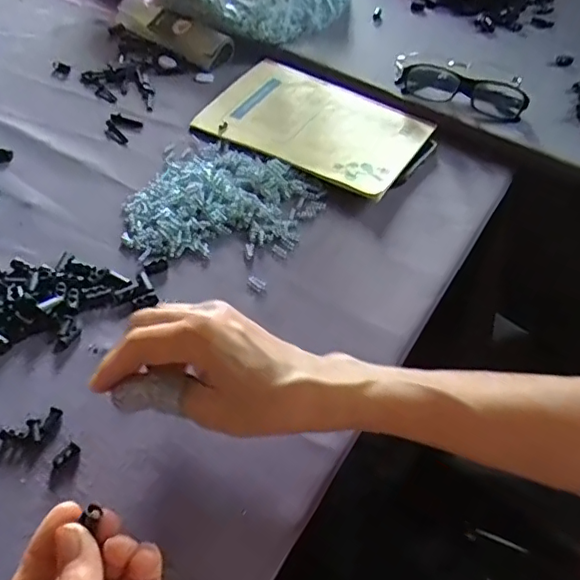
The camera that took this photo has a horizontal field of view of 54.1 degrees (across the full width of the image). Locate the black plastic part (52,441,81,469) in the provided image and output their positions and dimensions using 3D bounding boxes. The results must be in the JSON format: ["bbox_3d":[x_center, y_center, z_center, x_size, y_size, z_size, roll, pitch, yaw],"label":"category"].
[{"bbox_3d":[-0.133,0.098,0.336,0.008,0.004,0.017,32,54,21],"label":"black plastic part"}]

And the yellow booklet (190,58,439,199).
[{"bbox_3d":[0.024,-0.166,0.567,0.206,0.014,0.146,29,53,19],"label":"yellow booklet"}]

